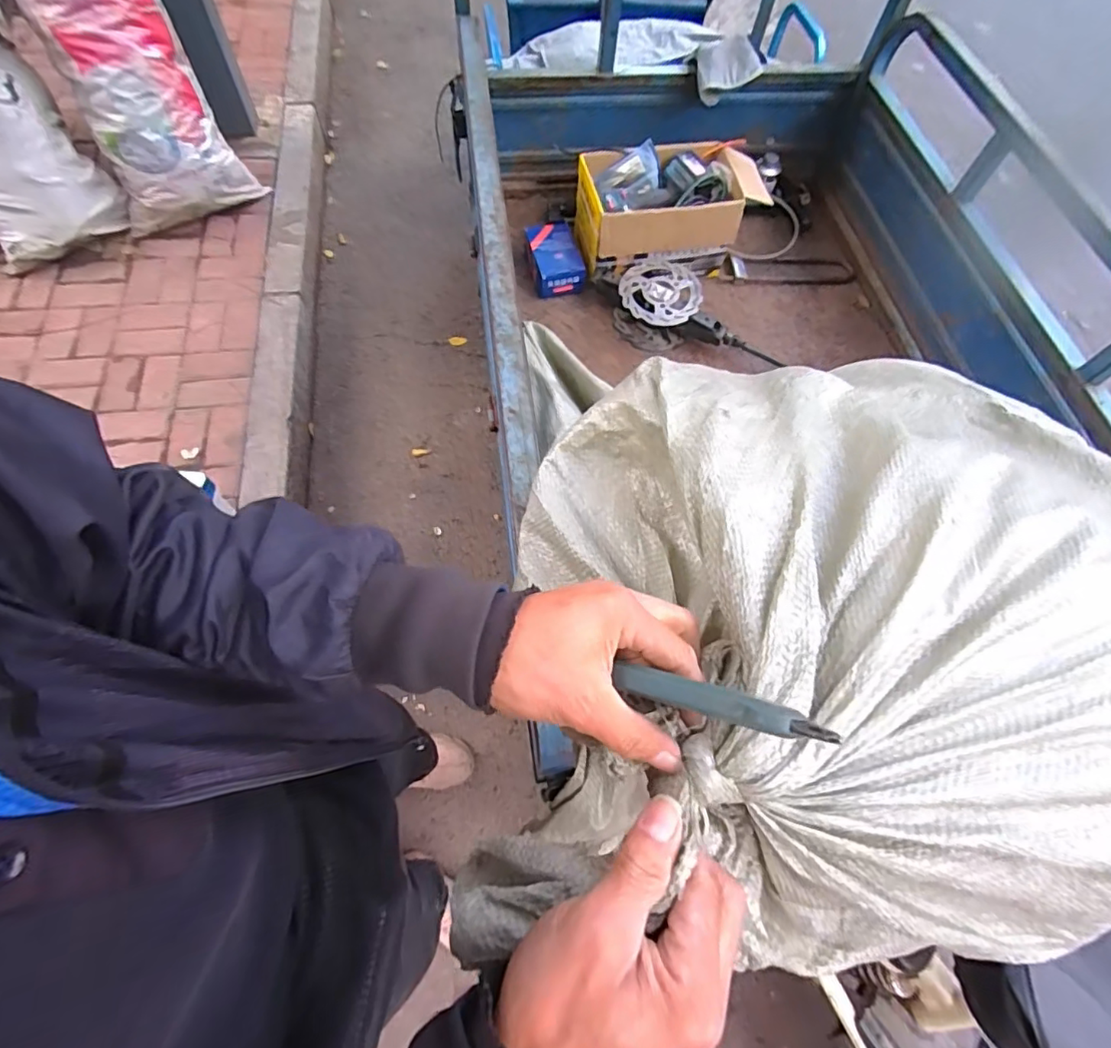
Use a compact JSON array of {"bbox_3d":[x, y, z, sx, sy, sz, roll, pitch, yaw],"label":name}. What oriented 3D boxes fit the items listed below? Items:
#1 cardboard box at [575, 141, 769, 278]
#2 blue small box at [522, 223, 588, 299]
[{"bbox_3d":[0.251,-0.728,1.232,0.404,0.121,0.223,-9,66,-10],"label":"cardboard box"},{"bbox_3d":[-0.005,-0.613,1.282,0.108,0.070,0.174,-11,66,-11],"label":"blue small box"}]

